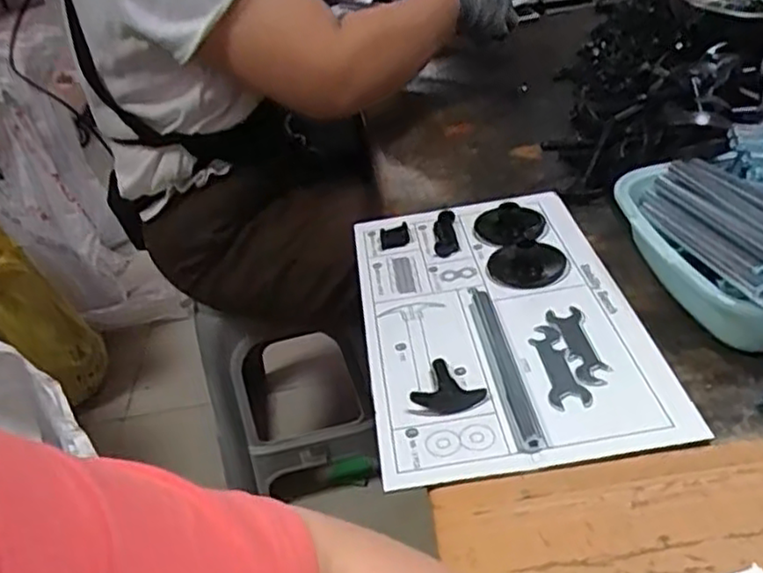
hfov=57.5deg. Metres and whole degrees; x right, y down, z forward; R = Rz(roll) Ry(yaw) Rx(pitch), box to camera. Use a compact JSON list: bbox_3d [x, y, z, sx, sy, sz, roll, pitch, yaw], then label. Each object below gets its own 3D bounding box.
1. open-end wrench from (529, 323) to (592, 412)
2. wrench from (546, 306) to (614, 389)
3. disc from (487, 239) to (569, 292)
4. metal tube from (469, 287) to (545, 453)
[{"bbox_3d":[0.134,0.059,0.537,0.028,0.004,0.092,-10,35,0],"label":"open-end wrench"},{"bbox_3d":[0.157,0.047,0.551,0.027,0.004,0.092,-11,35,0],"label":"wrench"},{"bbox_3d":[0.134,-0.022,0.634,0.068,0.017,0.068,-7,35,5],"label":"disc"},{"bbox_3d":[0.092,0.057,0.536,0.019,0.008,0.180,-11,35,0],"label":"metal tube"}]

